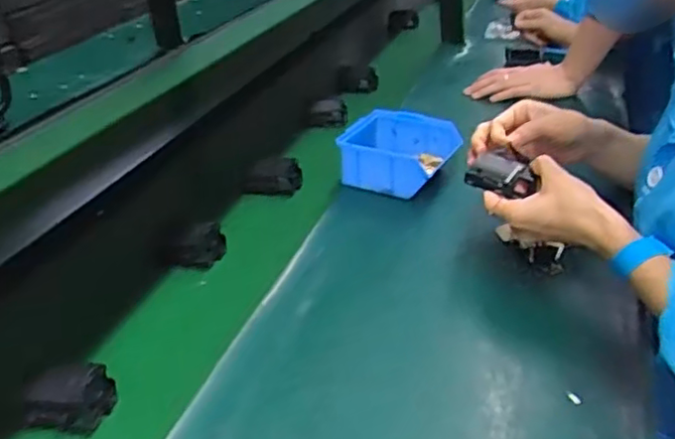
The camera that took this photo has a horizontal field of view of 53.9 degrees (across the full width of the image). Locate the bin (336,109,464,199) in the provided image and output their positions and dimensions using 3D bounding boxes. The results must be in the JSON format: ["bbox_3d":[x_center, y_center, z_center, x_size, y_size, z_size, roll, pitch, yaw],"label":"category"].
[{"bbox_3d":[0.080,-0.087,0.889,0.138,0.063,0.132,10,33,24],"label":"bin"}]

